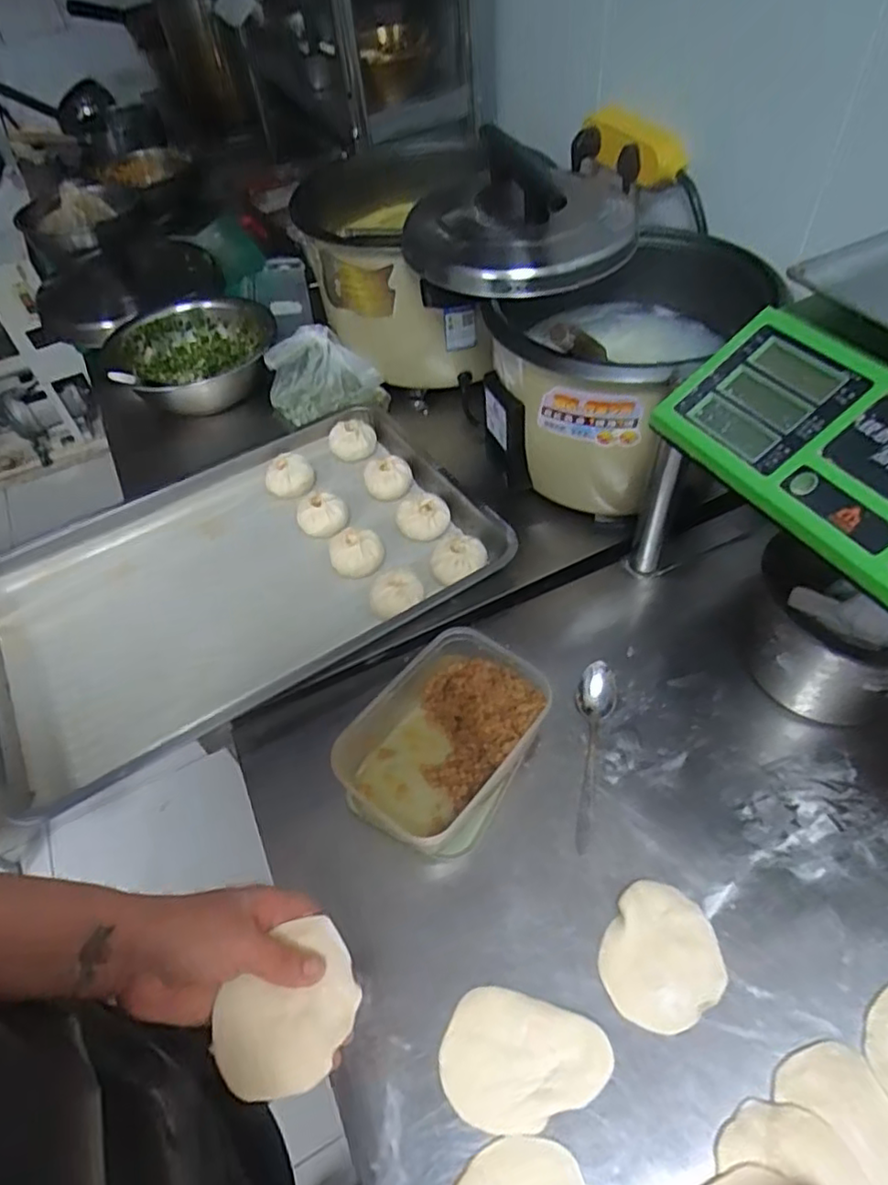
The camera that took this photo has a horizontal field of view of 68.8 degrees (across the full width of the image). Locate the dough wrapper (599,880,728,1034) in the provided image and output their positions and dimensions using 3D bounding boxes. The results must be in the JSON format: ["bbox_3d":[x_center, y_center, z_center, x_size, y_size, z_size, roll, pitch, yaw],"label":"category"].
[{"bbox_3d":[0.178,0.293,0.523,0.090,0.012,0.104,22,55,21],"label":"dough wrapper"}]

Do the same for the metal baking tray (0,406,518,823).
[{"bbox_3d":[-0.252,-0.022,0.814,0.605,0.065,0.392,-28,54,-19],"label":"metal baking tray"}]

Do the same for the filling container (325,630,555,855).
[{"bbox_3d":[0.003,0.140,0.629,0.149,0.065,0.205,31,58,26],"label":"filling container"}]

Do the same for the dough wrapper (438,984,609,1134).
[{"bbox_3d":[0.060,0.355,0.487,0.120,0.005,0.084,10,51,12],"label":"dough wrapper"}]

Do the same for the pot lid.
[{"bbox_3d":[0.098,-0.498,0.837,0.284,0.095,0.343,2,52,7],"label":"pot lid"}]

